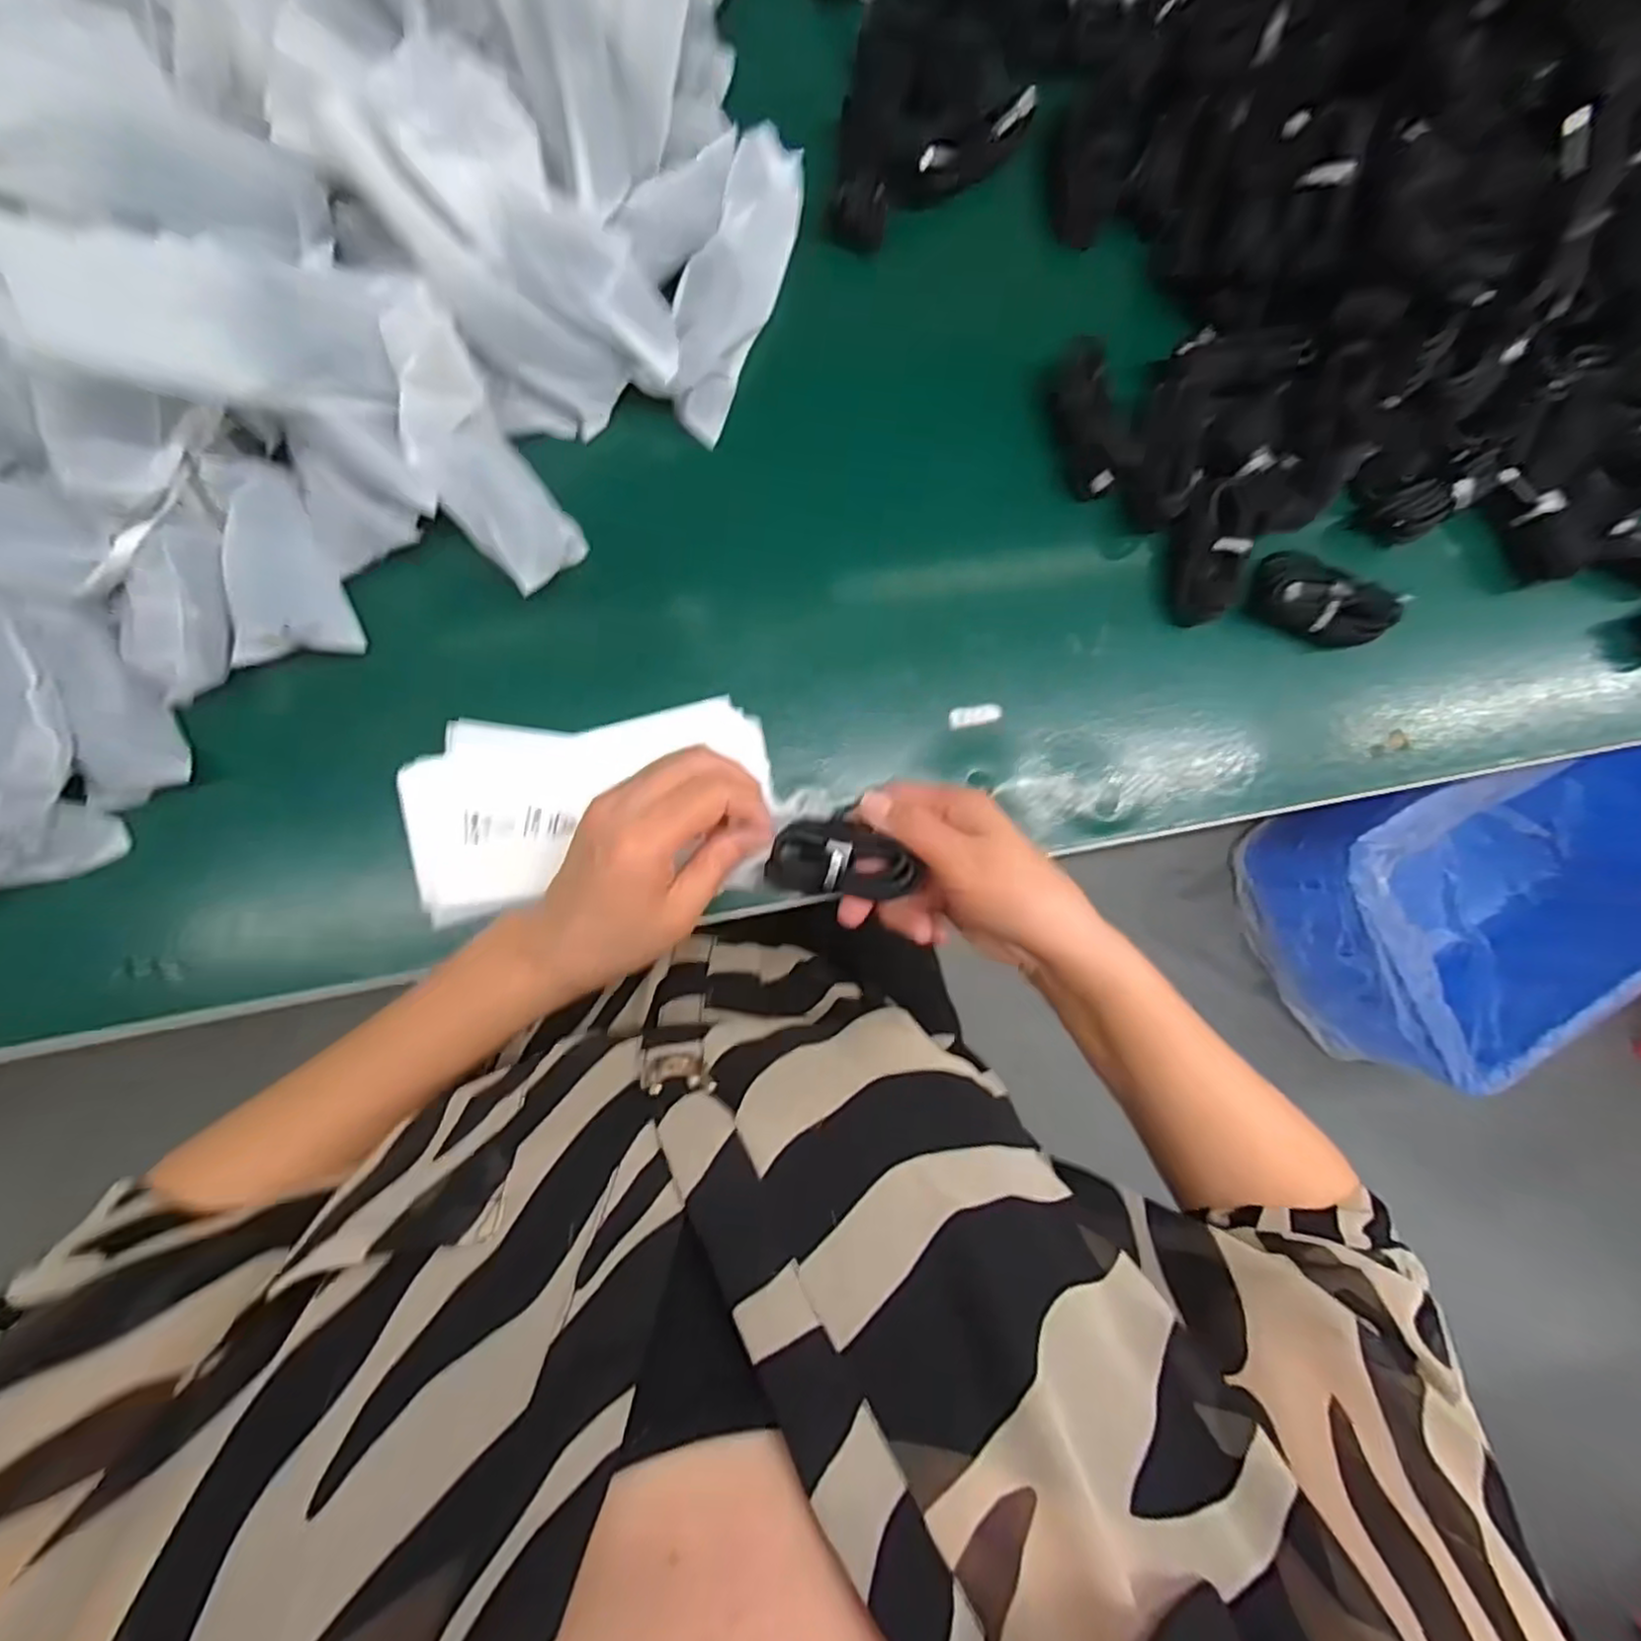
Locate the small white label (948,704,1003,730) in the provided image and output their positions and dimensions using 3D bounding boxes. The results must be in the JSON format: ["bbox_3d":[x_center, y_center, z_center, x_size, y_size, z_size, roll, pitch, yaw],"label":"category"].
[{"bbox_3d":[0.087,-0.059,0.393,0.030,0.004,0.012,-10,88,-8],"label":"small white label"}]

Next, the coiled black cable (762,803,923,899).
[{"bbox_3d":[0.010,0.015,0.338,0.067,0.024,0.040,4,86,-8],"label":"coiled black cable"}]

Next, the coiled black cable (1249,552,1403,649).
[{"bbox_3d":[0.290,-0.128,0.408,0.078,0.033,0.040,31,83,-5],"label":"coiled black cable"}]

